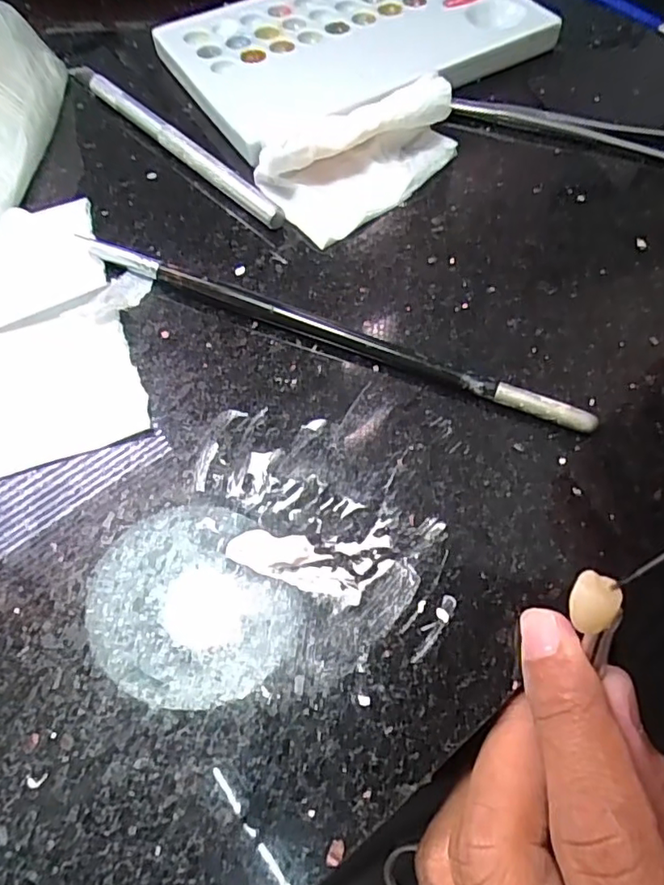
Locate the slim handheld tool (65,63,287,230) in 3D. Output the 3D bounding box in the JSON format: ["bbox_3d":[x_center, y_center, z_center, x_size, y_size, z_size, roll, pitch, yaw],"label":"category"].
[{"bbox_3d":[-0.065,-0.120,0.221,0.007,0.008,0.136,-40,68,-19],"label":"slim handheld tool"}]

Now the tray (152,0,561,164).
[{"bbox_3d":[0.009,-0.177,0.247,0.152,0.014,0.090,-25,64,-12],"label":"tray"}]

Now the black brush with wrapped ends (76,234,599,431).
[{"bbox_3d":[-0.006,-0.036,0.174,0.169,0.007,0.006,21,64,12],"label":"black brush with wrapped ends"}]

